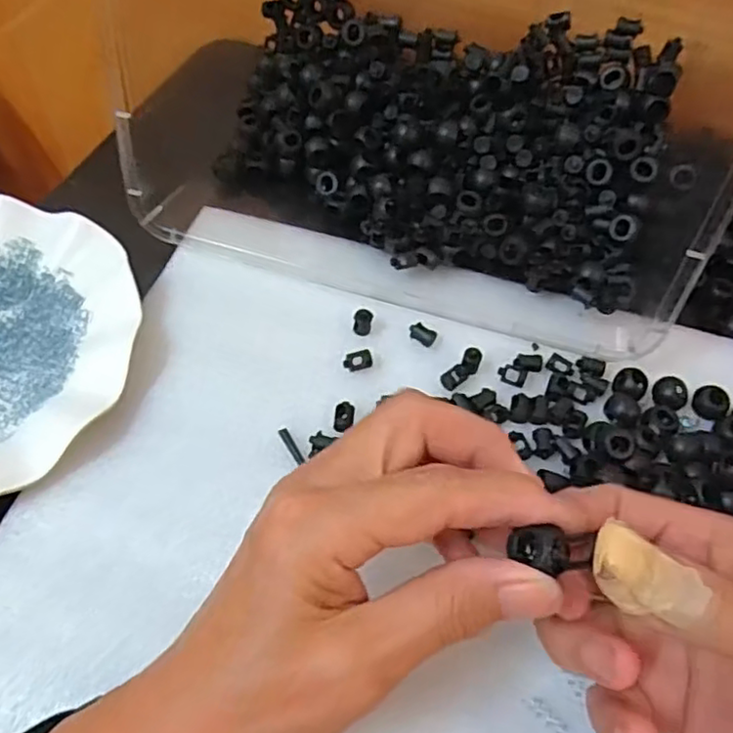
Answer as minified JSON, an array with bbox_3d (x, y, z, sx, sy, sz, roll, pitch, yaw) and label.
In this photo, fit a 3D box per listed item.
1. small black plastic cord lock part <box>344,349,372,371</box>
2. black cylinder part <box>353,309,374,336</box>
[{"bbox_3d":[-0.004,-0.002,0.337,0.015,0.009,0.008,-7,59,-8],"label":"small black plastic cord lock part"},{"bbox_3d":[-0.002,-0.024,0.348,0.009,0.012,0.009,10,58,2],"label":"black cylinder part"}]

